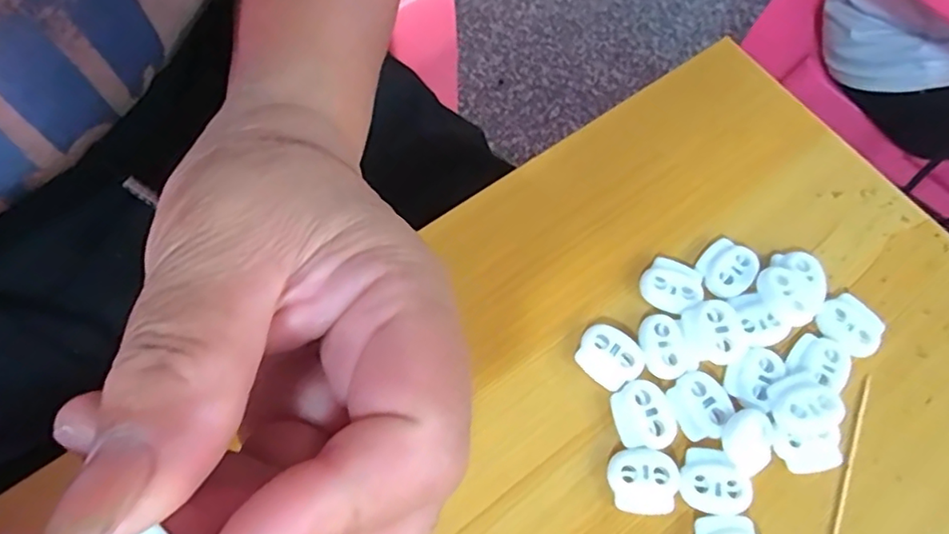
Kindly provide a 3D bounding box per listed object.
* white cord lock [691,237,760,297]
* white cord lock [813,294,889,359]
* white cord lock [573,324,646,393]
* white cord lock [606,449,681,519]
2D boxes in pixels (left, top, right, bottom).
[{"bbox_3d":[0.091,0.000,0.209,0.022,0.004,0.019,-35,74,-16],"label":"white cord lock"},{"bbox_3d":[0.132,0.021,0.204,0.020,0.005,0.022,-35,74,-16],"label":"white cord lock"},{"bbox_3d":[0.046,0.031,0.197,0.022,0.005,0.018,39,71,12],"label":"white cord lock"},{"bbox_3d":[0.053,0.068,0.181,0.021,0.004,0.019,-2,68,-4],"label":"white cord lock"}]

